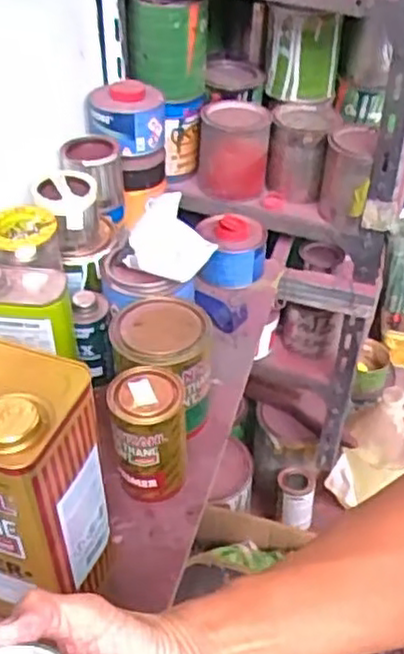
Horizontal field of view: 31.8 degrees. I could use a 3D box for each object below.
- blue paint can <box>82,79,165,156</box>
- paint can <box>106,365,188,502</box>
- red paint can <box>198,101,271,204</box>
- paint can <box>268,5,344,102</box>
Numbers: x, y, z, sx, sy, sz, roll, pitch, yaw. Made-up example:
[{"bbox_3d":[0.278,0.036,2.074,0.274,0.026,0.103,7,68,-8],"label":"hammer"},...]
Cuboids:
[{"bbox_3d":[-0.104,-0.286,0.966,0.105,0.069,0.116,-3,41,-3],"label":"blue paint can"},{"bbox_3d":[-0.052,0.106,0.711,0.070,0.122,0.071,0,40,0],"label":"paint can"},{"bbox_3d":[0.051,-0.264,1.072,0.108,0.122,0.097,3,41,4],"label":"red paint can"},{"bbox_3d":[0.151,-0.425,1.082,0.103,0.131,0.115,2,41,3],"label":"paint can"}]

